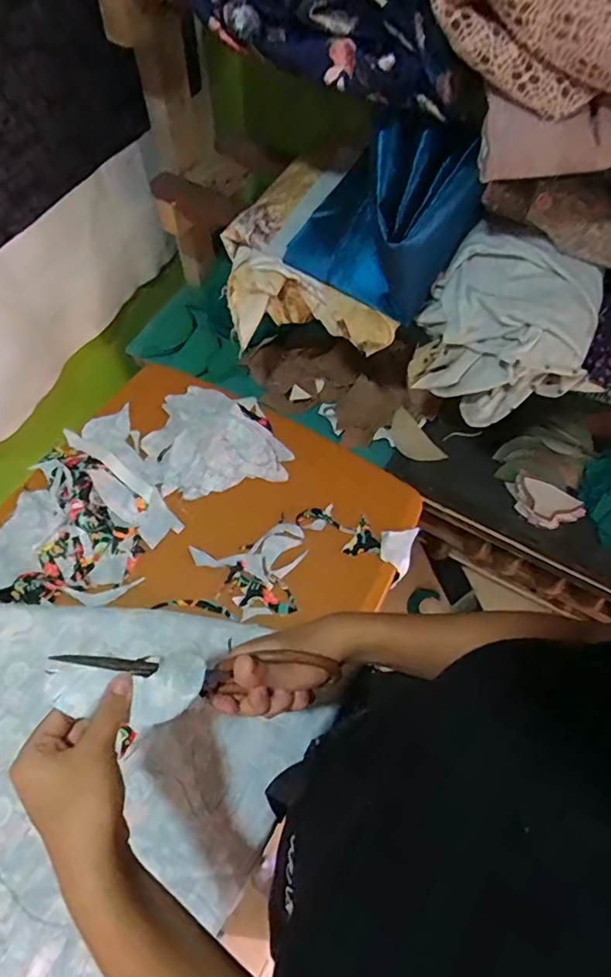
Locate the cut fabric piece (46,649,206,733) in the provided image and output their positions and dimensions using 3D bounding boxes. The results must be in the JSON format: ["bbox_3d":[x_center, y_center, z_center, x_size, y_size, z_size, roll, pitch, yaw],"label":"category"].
[{"bbox_3d":[-0.125,0.139,0.370,0.103,0.014,0.050,1,62,-3],"label":"cut fabric piece"}]

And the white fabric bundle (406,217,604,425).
[{"bbox_3d":[0.235,-0.184,0.624,0.184,0.157,0.135,31,65,13],"label":"white fabric bundle"}]

